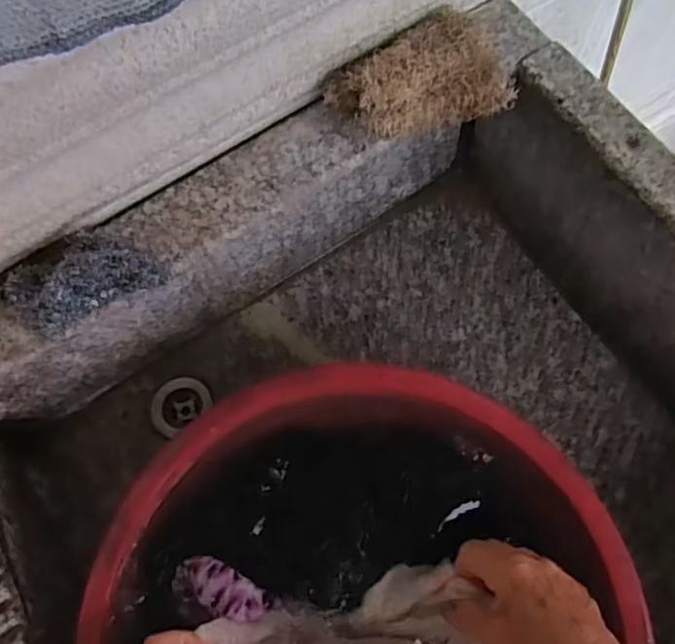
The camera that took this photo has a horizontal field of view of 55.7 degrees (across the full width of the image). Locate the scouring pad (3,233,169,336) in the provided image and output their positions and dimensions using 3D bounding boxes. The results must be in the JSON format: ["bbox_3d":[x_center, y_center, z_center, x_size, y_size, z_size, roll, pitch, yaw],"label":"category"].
[{"bbox_3d":[-0.167,-0.030,0.417,0.102,0.043,0.055,-22,71,-5],"label":"scouring pad"}]

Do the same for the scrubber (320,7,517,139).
[{"bbox_3d":[0.061,-0.171,0.448,0.130,0.038,0.074,-27,72,-6],"label":"scrubber"}]

